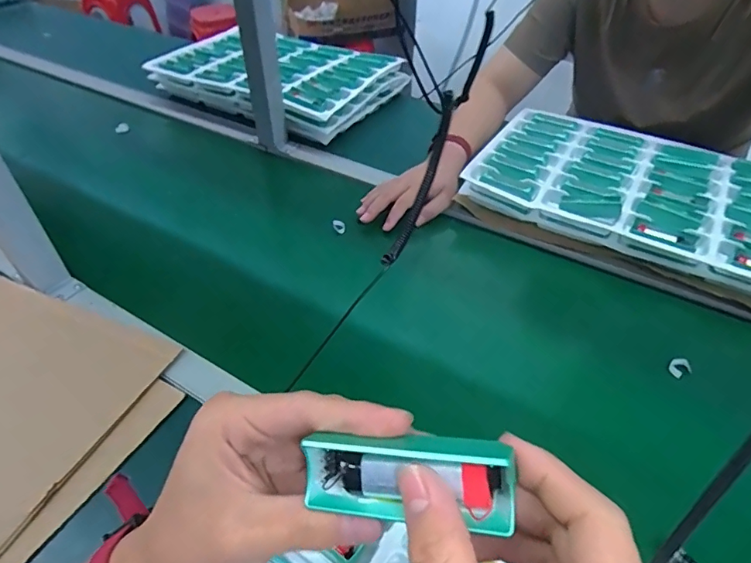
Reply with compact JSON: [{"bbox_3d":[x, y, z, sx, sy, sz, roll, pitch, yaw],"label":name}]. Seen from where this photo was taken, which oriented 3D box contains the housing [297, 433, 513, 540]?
[{"bbox_3d":[0.012,0.073,0.183,0.077,0.023,0.029,0,44,12],"label":"housing"}]

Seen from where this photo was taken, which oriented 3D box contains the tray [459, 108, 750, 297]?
[{"bbox_3d":[0.393,-0.142,0.737,0.449,0.049,0.286,24,49,22],"label":"tray"}]

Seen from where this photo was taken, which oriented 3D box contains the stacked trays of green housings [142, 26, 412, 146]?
[{"bbox_3d":[-0.203,-0.442,1.040,0.434,0.073,0.331,26,50,23],"label":"stacked trays of green housings"}]

